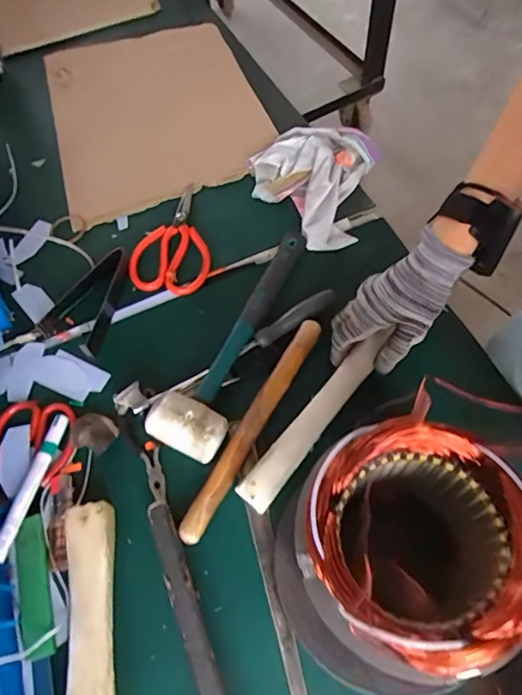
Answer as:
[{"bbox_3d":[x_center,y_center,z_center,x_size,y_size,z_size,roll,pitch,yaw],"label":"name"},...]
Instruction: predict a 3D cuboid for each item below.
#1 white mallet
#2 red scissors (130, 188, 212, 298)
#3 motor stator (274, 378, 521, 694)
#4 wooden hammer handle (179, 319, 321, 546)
[{"bbox_3d":[-0.011,-0.018,0.537,0.075,0.045,0.295,26,67,16],"label":"white mallet"},{"bbox_3d":[-0.102,-0.136,0.613,0.086,0.016,0.155,5,63,7],"label":"red scissors"},{"bbox_3d":[0.086,0.148,0.369,0.156,0.175,0.153,-30,64,-11],"label":"motor stator"},{"bbox_3d":[-0.007,0.075,0.497,0.022,0.022,0.246,27,68,17],"label":"wooden hammer handle"}]

